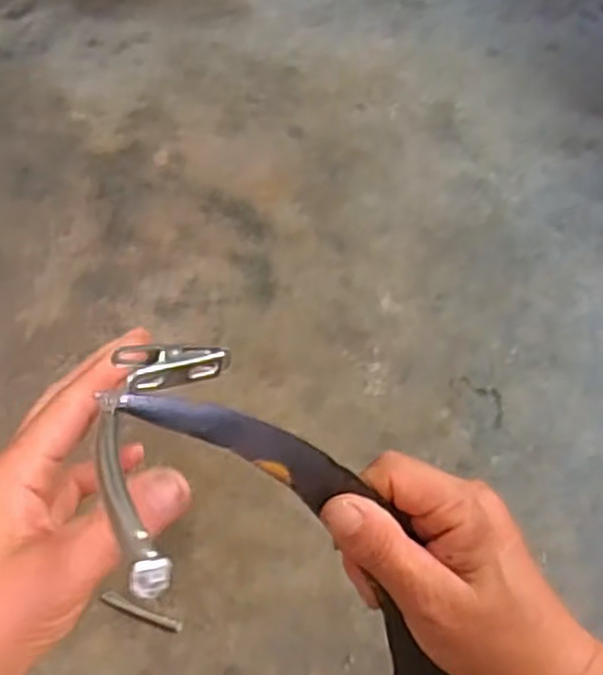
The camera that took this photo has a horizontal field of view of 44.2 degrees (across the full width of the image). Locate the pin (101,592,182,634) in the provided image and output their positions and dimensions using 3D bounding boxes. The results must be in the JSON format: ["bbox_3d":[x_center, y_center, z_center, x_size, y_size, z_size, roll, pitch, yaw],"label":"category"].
[{"bbox_3d":[-0.143,0.246,0.665,0.076,0.004,0.011,20,57,8],"label":"pin"}]

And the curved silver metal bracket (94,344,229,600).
[{"bbox_3d":[-0.046,0.037,0.249,0.047,0.015,0.114,-3,32,-7],"label":"curved silver metal bracket"}]

